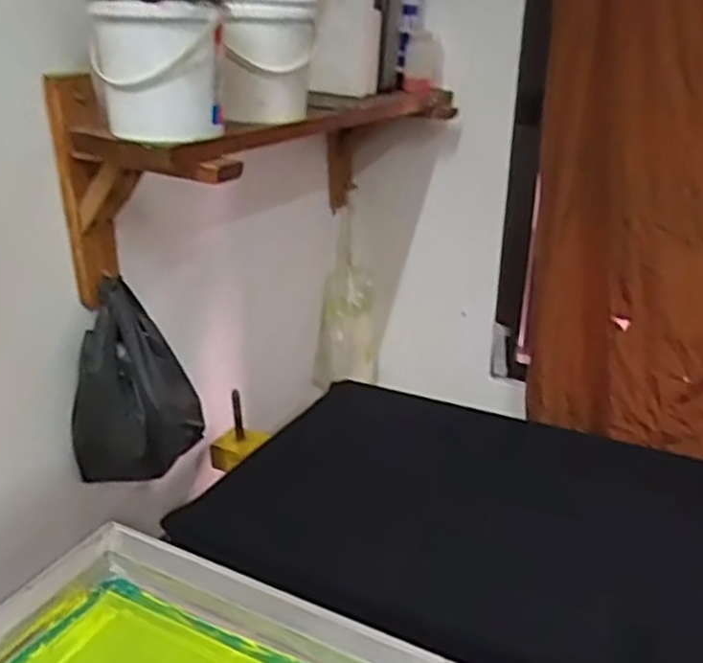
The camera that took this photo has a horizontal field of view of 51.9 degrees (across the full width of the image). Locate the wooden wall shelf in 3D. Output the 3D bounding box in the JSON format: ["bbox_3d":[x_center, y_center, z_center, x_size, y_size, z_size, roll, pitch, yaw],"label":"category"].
[{"bbox_3d":[-0.083,-0.215,0.945,0.224,0.214,0.601,13,24,27],"label":"wooden wall shelf"}]

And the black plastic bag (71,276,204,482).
[{"bbox_3d":[-0.261,0.070,0.860,0.153,0.220,0.079,-5,24,-11],"label":"black plastic bag"}]

